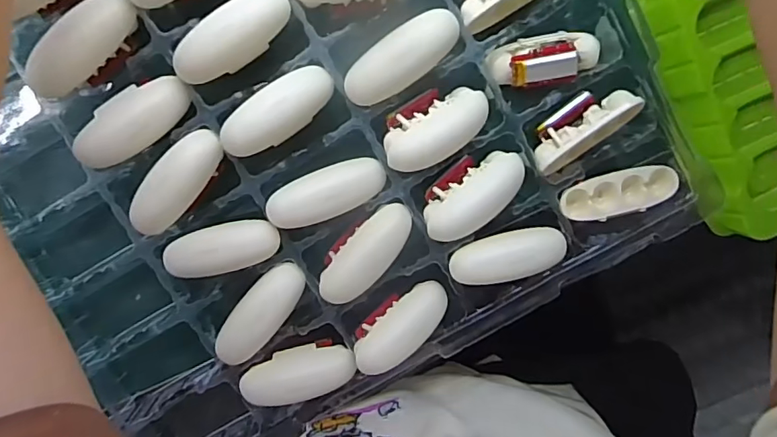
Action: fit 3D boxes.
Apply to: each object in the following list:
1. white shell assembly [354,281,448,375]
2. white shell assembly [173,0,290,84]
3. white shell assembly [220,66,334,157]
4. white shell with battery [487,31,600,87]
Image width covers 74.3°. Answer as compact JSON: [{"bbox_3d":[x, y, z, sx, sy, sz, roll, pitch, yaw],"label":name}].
[{"bbox_3d":[0.006,0.063,0.300,0.064,0.024,0.027,-39,97,-20],"label":"white shell assembly"},{"bbox_3d":[-0.081,-0.094,0.264,0.066,0.013,0.026,-35,99,4],"label":"white shell assembly"},{"bbox_3d":[-0.059,-0.058,0.276,0.067,0.011,0.028,-40,97,-18],"label":"white shell assembly"},{"bbox_3d":[0.087,-0.088,0.281,0.060,0.015,0.028,-11,99,0],"label":"white shell with battery"}]

